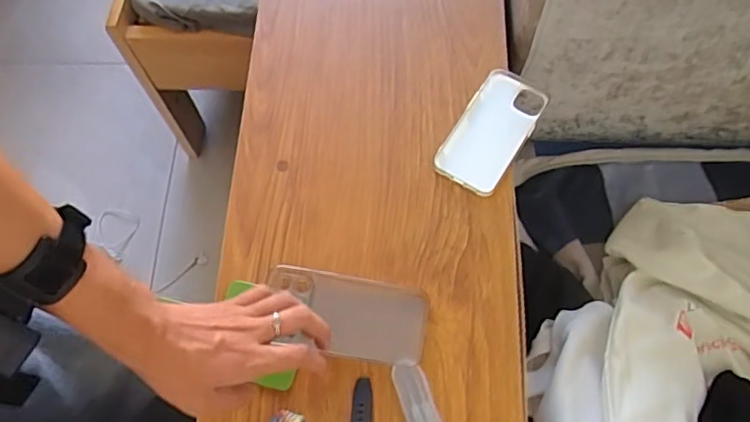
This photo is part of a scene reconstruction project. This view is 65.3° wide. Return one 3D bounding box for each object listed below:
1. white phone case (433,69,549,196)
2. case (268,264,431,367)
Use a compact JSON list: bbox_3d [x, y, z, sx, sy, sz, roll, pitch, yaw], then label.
[{"bbox_3d":[0.128,-0.089,0.642,0.074,0.011,0.147,31,72,14],"label":"white phone case"},{"bbox_3d":[-0.028,0.100,0.561,0.152,0.007,0.077,9,68,7],"label":"case"}]

